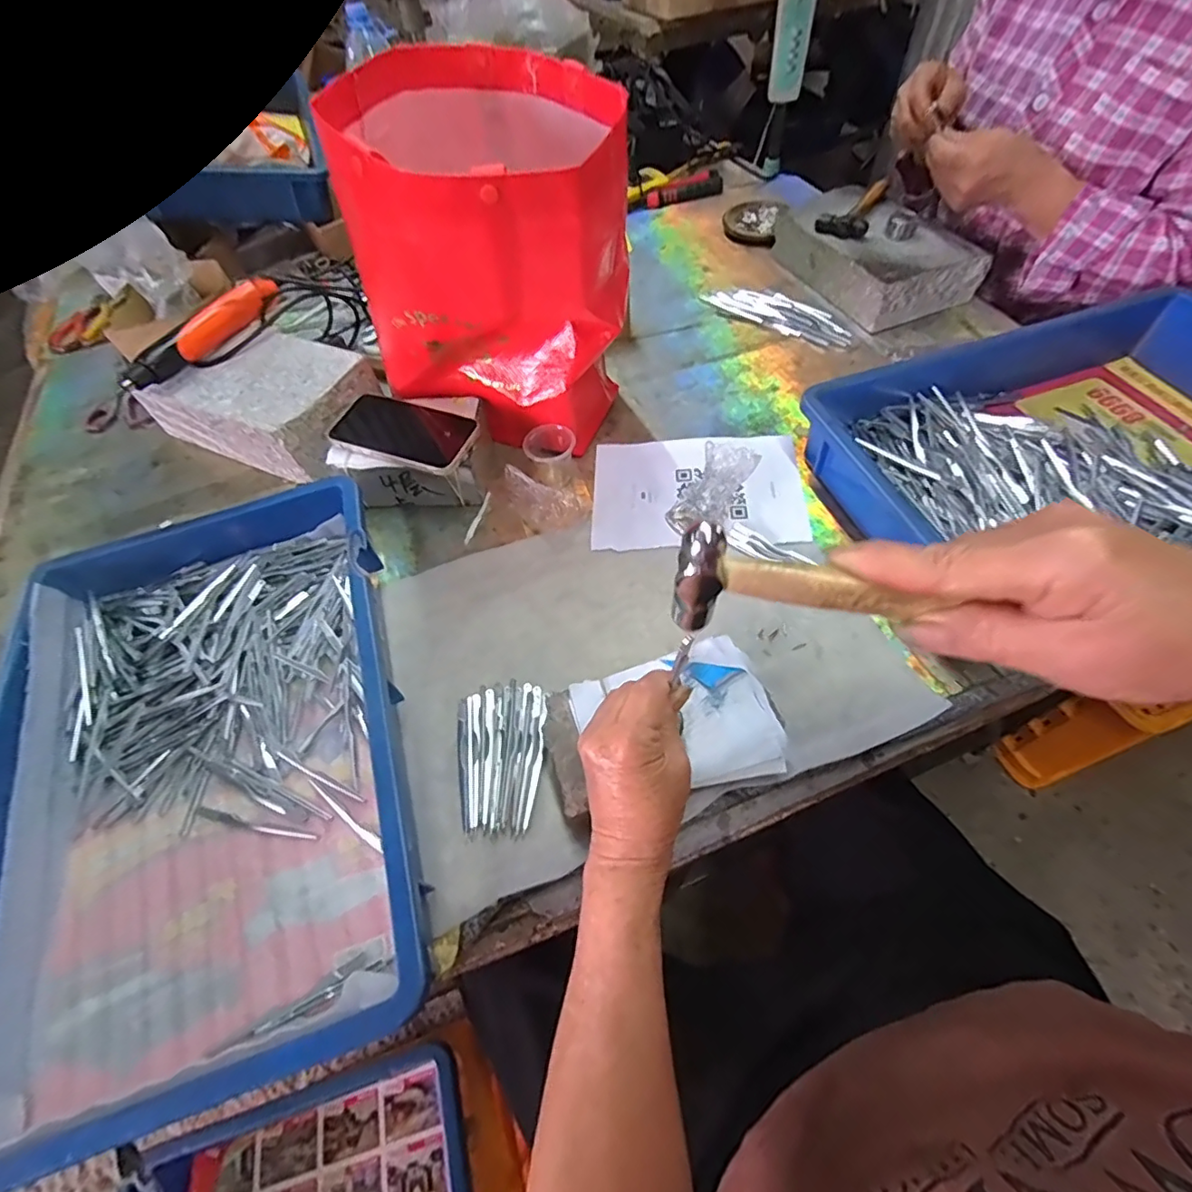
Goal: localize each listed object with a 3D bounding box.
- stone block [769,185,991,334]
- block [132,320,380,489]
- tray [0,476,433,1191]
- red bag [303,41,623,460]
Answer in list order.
[{"bbox_3d":[0.371,-0.468,0.736,0.151,0.068,0.254,-24,58,-11],"label":"stone block"},{"bbox_3d":[-0.385,-0.231,0.634,0.247,0.074,0.142,18,60,16],"label":"block"},{"bbox_3d":[-0.293,0.111,0.414,0.282,0.079,0.432,-18,57,-7],"label":"tray"},{"bbox_3d":[-0.090,-0.314,0.541,0.243,0.286,0.239,3,57,7],"label":"red bag"}]

